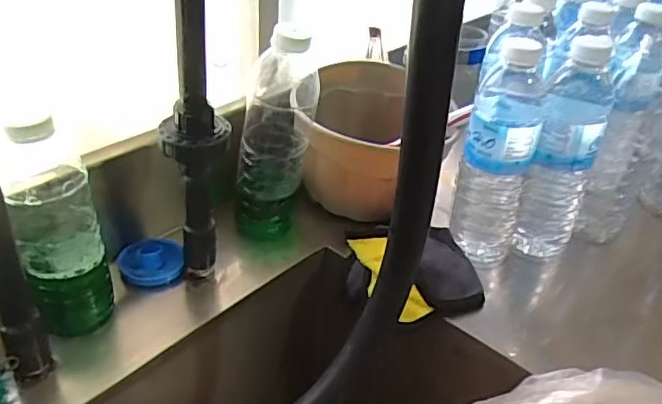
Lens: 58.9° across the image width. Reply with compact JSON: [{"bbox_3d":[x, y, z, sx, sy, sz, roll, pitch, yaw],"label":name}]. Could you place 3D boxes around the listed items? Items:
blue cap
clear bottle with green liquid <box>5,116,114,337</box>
[{"bbox_3d":[-0.158,0.053,0.520,0.055,0.024,0.046,-12,37,-24],"label":"blue cap"},{"bbox_3d":[-0.199,0.019,0.430,0.056,0.169,0.054,-11,36,-22],"label":"clear bottle with green liquid"}]

